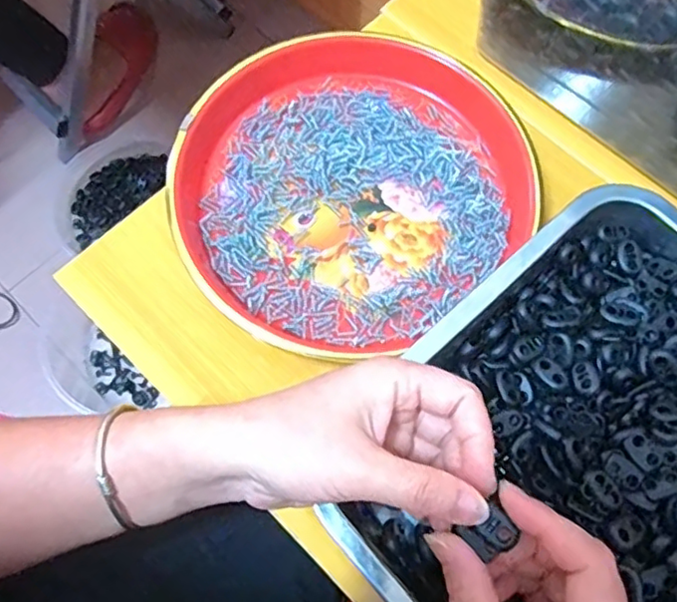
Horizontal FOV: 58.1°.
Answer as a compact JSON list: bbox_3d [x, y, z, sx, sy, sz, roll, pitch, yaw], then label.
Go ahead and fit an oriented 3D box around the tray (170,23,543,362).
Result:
[{"bbox_3d":[0.011,-0.078,0.386,0.224,0.027,0.200,-40,76,-13],"label":"tray"}]

